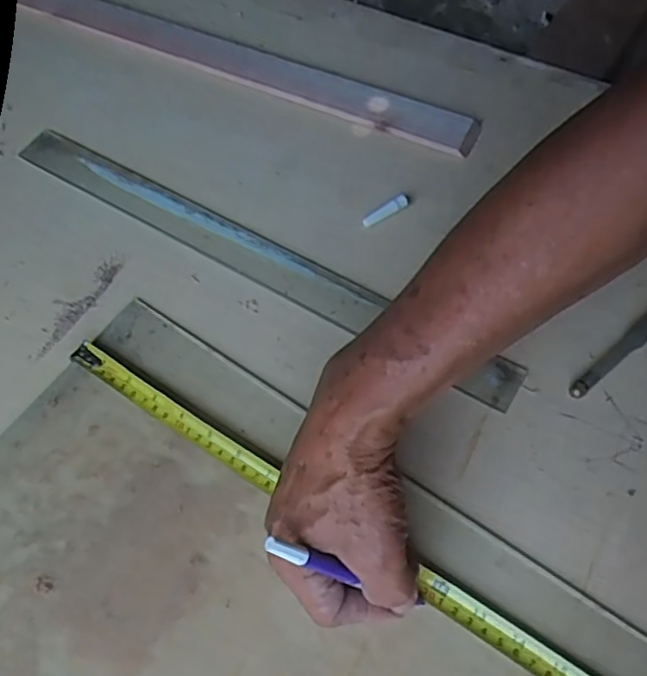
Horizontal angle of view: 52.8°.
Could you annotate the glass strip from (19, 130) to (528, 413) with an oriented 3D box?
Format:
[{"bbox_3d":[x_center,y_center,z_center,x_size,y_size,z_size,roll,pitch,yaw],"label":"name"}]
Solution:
[{"bbox_3d":[-0.062,-0.068,0.520,0.462,0.007,0.037,28,67,16],"label":"glass strip"}]

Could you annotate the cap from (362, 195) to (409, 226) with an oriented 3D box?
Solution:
[{"bbox_3d":[0.051,-0.102,0.525,0.041,0.009,0.009,-29,65,-12],"label":"cap"}]

